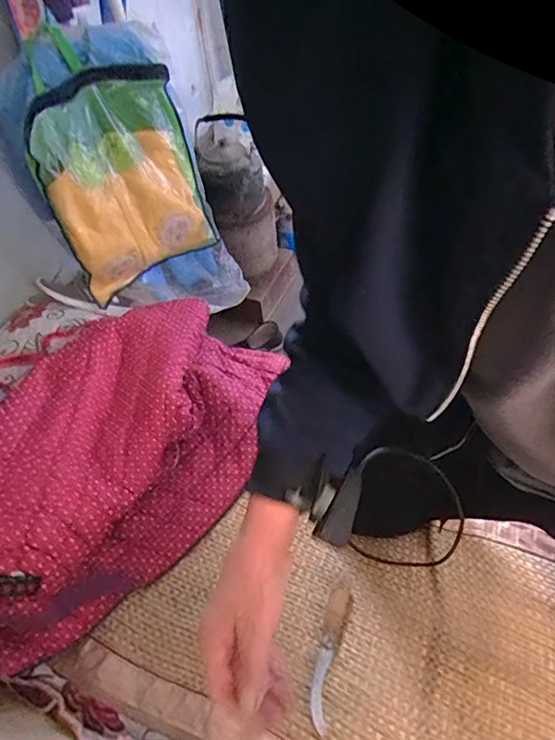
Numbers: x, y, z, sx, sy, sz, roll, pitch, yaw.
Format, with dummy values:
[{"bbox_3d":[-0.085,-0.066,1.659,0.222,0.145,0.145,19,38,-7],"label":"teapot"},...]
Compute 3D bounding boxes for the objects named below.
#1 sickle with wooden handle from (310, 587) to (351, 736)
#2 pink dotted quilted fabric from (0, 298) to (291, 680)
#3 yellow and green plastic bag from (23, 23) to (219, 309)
[{"bbox_3d":[0.065,0.358,0.608,0.027,0.018,0.165,9,49,15],"label":"sickle with wooden handle"},{"bbox_3d":[-0.242,0.098,0.723,0.341,0.158,0.623,19,52,22],"label":"pink dotted quilted fabric"},{"bbox_3d":[-0.305,-0.373,0.964,0.083,0.442,0.329,28,56,29],"label":"yellow and green plastic bag"}]

